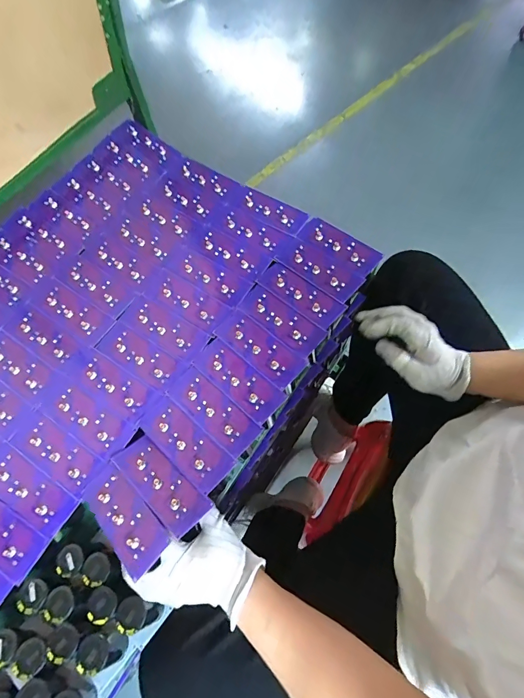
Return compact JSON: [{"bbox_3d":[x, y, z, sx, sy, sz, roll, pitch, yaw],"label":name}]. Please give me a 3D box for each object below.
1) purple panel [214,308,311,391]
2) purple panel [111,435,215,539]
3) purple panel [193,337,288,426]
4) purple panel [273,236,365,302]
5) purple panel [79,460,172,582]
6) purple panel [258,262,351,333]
[{"bbox_3d":[-0.005,-0.003,0.511,0.134,0.013,0.056,37,74,16],"label":"purple panel"},{"bbox_3d":[-0.124,0.159,0.439,0.135,0.007,0.050,32,58,29],"label":"purple panel"},{"bbox_3d":[-0.033,0.040,0.494,0.133,0.005,0.051,38,74,22],"label":"purple panel"},{"bbox_3d":[0.086,-0.125,0.553,0.134,0.010,0.053,40,75,16],"label":"purple panel"},{"bbox_3d":[-0.163,0.192,0.422,0.131,0.007,0.054,33,73,34],"label":"purple panel"},{"bbox_3d":[0.056,-0.083,0.540,0.136,0.015,0.050,40,75,16],"label":"purple panel"}]

